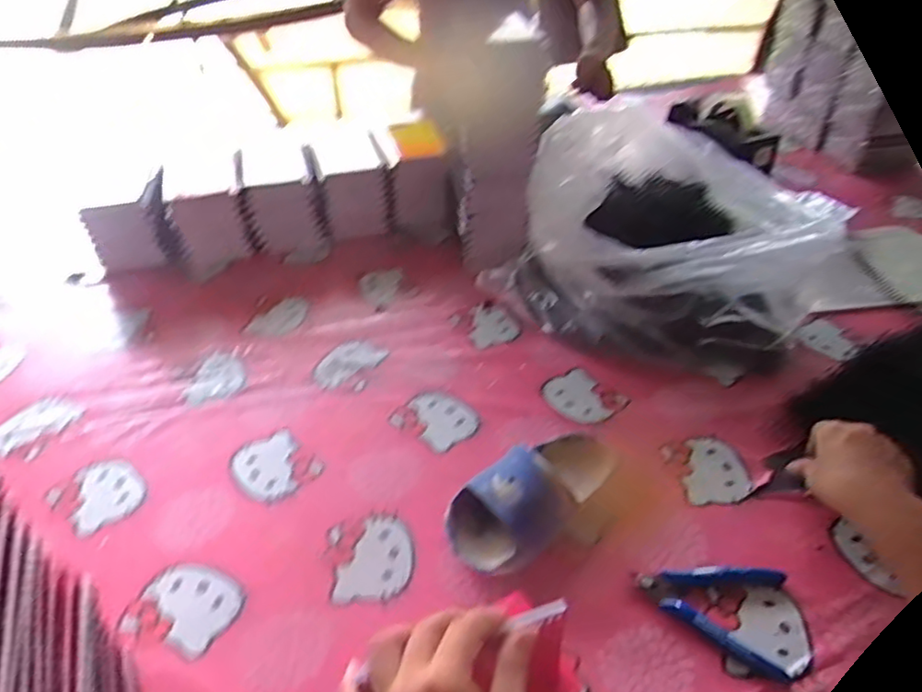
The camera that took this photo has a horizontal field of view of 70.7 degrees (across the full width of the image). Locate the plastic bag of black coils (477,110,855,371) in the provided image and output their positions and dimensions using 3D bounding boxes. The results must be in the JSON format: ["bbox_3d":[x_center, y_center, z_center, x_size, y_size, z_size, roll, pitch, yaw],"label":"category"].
[{"bbox_3d":[0.249,-0.133,0.780,0.347,0.176,0.319,21,44,24],"label":"plastic bag of black coils"}]

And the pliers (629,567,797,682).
[{"bbox_3d":[0.190,0.200,0.496,0.109,0.010,0.085,9,39,12],"label":"pliers"}]

